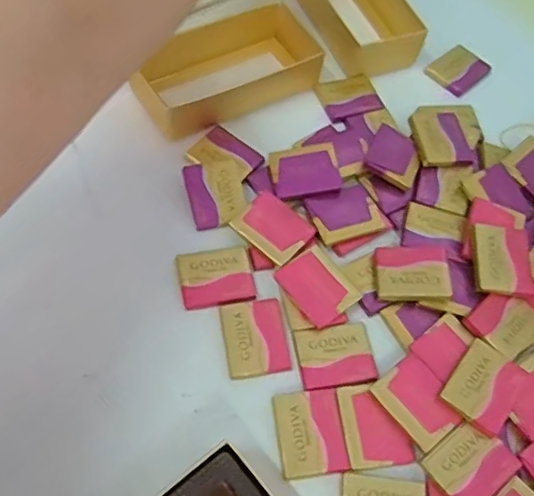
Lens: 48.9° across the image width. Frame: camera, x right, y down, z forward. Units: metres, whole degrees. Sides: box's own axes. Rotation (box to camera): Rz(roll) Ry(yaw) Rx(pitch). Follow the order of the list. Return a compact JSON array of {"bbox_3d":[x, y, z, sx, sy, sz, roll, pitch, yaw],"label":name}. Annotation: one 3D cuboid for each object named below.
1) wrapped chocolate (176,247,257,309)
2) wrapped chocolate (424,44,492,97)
[{"bbox_3d":[-0.028,0.016,0.319,0.039,0.004,0.031,-10,64,-8],"label":"wrapped chocolate"},{"bbox_3d":[0.137,-0.128,0.422,0.032,0.007,0.044,42,68,16],"label":"wrapped chocolate"}]

